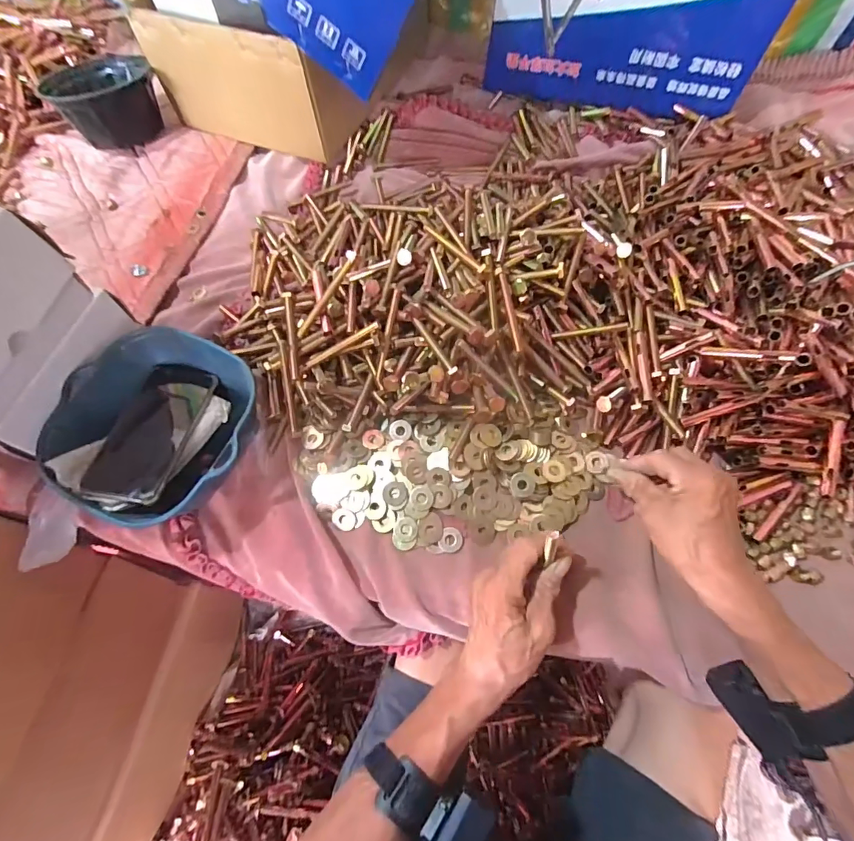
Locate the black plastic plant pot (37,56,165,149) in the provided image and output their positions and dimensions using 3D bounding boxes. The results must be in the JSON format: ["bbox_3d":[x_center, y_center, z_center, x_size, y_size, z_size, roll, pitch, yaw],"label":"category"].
[{"bbox_3d":[-0.500,-0.507,0.708,0.156,0.083,0.129,-39,71,-15],"label":"black plastic plant pot"}]

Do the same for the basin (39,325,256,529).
[{"bbox_3d":[-0.274,0.010,0.469,0.196,0.084,0.187,0,65,0],"label":"basin"}]

